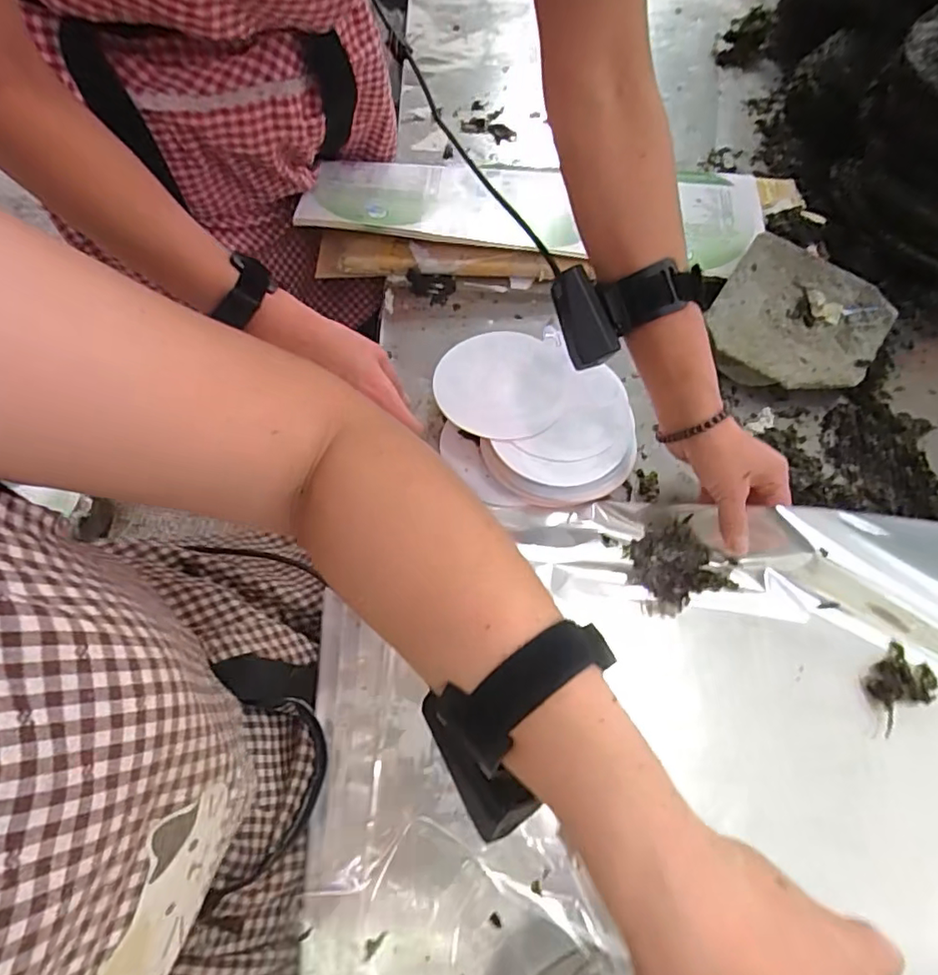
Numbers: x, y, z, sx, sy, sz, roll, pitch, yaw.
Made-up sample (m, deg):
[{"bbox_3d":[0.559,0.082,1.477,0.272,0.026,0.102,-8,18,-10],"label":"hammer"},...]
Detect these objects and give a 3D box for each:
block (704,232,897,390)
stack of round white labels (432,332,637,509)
[{"bbox_3d":[0.310,-0.152,0.559,0.145,0.046,0.149,32,69,15],"label":"block"},{"bbox_3d":[0.056,-0.064,0.520,0.160,0.040,0.165,-7,64,-2],"label":"stack of round white labels"}]

